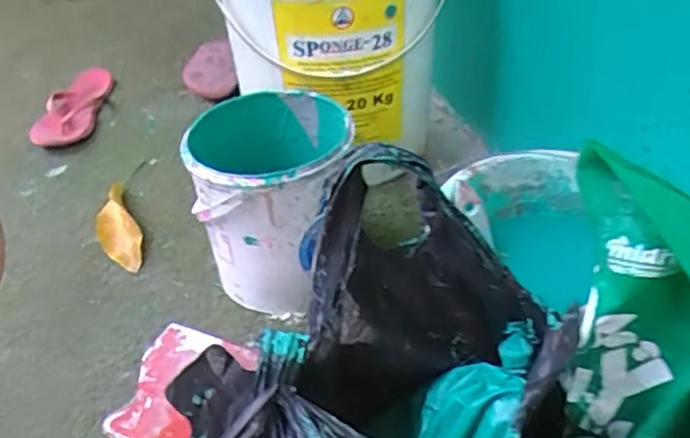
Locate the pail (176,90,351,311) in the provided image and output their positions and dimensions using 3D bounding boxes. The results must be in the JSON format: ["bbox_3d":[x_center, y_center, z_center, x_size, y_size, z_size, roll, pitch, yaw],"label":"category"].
[{"bbox_3d":[-0.084,-0.021,0.779,0.167,0.202,0.199,-9,40,-6],"label":"pail"}]

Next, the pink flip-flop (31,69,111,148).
[{"bbox_3d":[-0.462,-0.192,1.149,0.093,0.037,0.239,-2,39,2],"label":"pink flip-flop"}]

